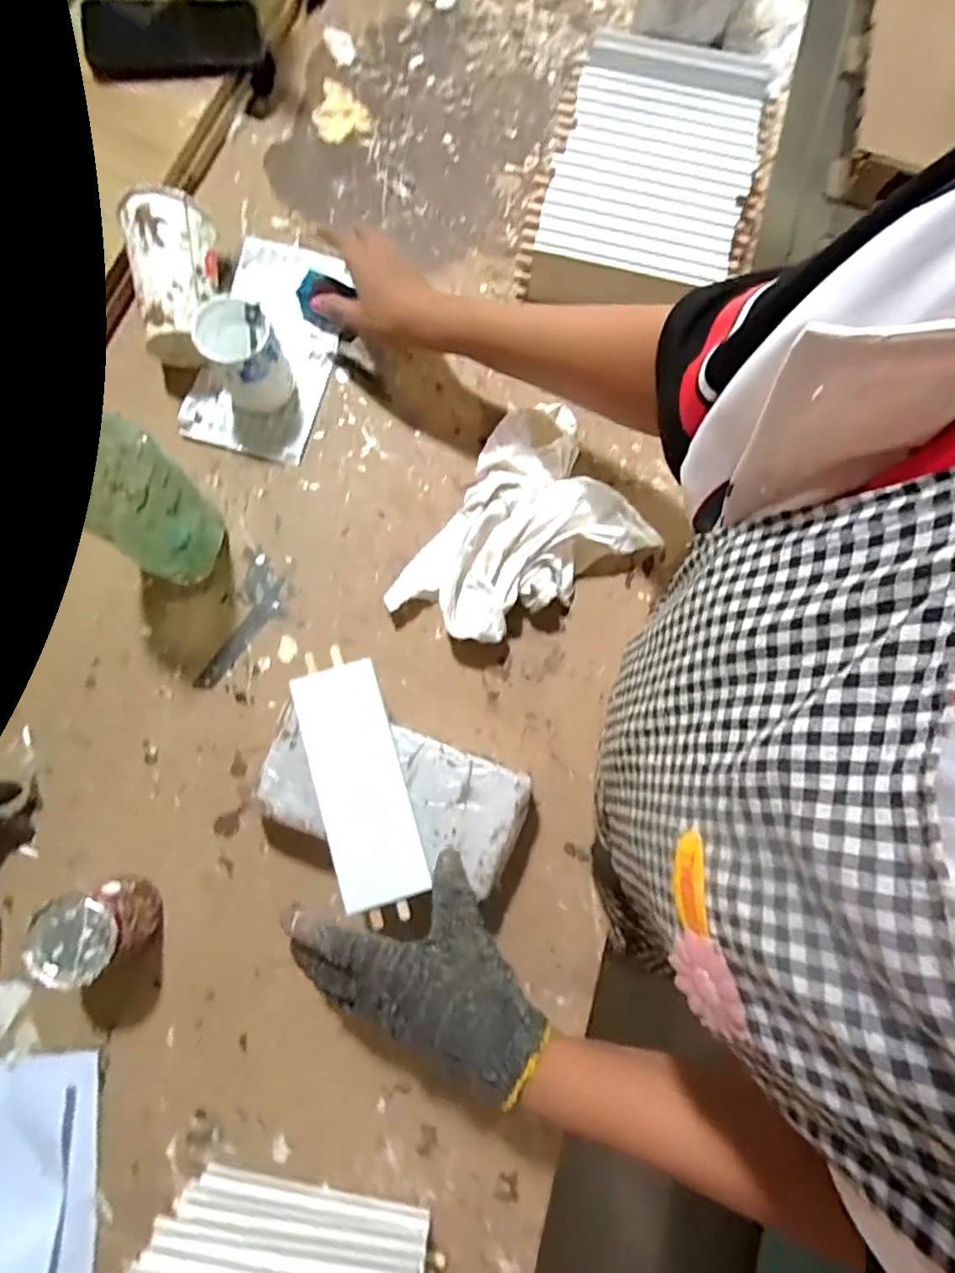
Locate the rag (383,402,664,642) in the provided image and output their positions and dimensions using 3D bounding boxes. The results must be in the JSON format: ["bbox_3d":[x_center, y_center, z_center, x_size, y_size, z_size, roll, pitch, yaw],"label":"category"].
[{"bbox_3d":[0.025,-0.097,0.537,0.223,0.052,0.160,-33,81,-7],"label":"rag"}]

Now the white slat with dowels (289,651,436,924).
[{"bbox_3d":[-0.090,0.108,0.456,0.065,0.016,0.194,-17,81,-4],"label":"white slat with dowels"}]

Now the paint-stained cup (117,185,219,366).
[{"bbox_3d":[-0.281,-0.329,0.549,0.074,0.061,0.136,3,100,0],"label":"paint-stained cup"}]

